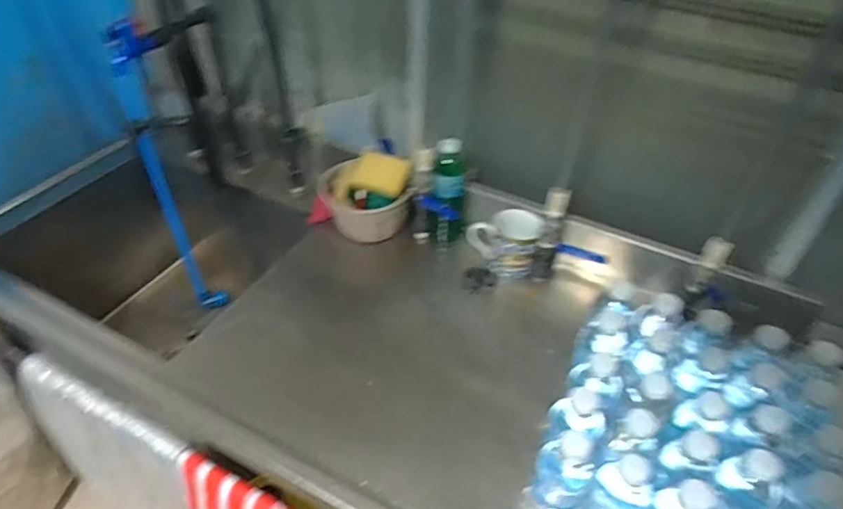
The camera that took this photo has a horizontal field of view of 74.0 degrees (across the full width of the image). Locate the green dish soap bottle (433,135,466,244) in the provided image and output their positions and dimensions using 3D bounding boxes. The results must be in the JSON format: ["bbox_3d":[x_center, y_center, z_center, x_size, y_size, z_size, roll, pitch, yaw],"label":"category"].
[{"bbox_3d":[0.054,-0.114,1.086,0.069,0.229,0.063,6,42,3],"label":"green dish soap bottle"}]

